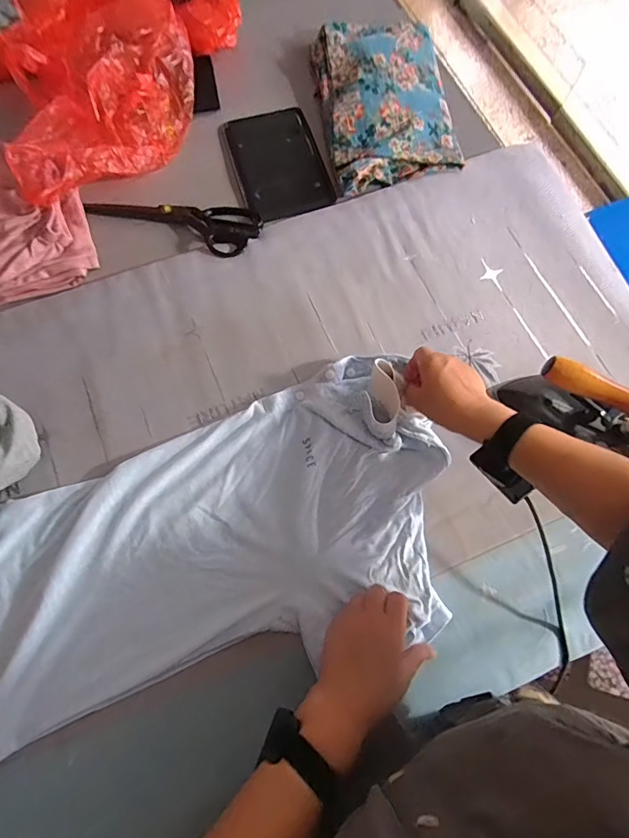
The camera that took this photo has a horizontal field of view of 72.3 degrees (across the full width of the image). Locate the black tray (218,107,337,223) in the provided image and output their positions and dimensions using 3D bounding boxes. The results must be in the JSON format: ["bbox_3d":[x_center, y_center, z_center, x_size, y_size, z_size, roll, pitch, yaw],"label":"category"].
[{"bbox_3d":[-0.067,-0.430,0.728,0.155,0.010,0.230,-16,72,-7],"label":"black tray"}]

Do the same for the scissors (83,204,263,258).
[{"bbox_3d":[-0.219,-0.322,0.677,0.272,0.011,0.099,18,71,5],"label":"scissors"}]

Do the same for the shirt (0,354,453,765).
[{"bbox_3d":[-0.122,0.139,0.515,0.568,0.029,0.316,-14,75,-3],"label":"shirt"}]

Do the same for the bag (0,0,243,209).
[{"bbox_3d":[-0.331,-0.582,0.719,0.471,0.105,0.359,-39,76,-14],"label":"bag"}]

